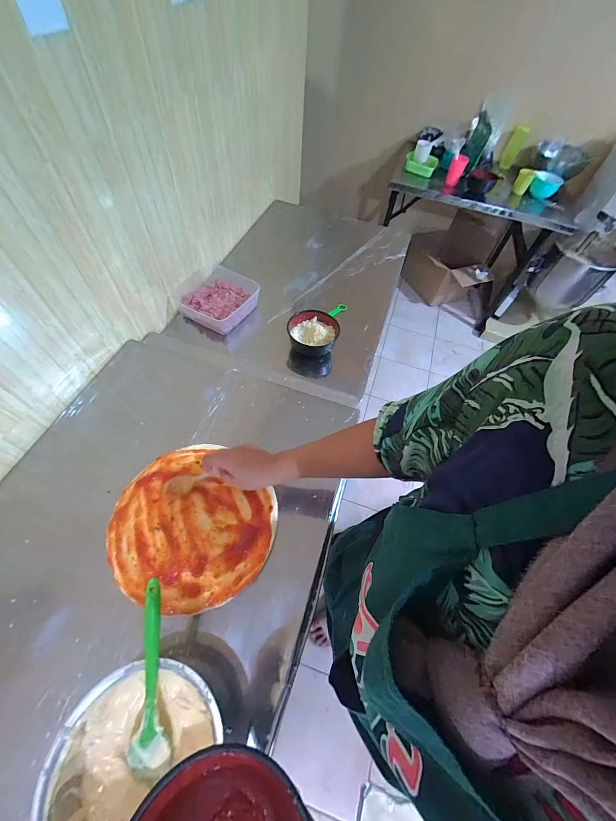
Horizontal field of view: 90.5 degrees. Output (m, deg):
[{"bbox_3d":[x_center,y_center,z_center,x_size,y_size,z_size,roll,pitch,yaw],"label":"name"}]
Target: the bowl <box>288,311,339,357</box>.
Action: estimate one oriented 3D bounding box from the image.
[{"bbox_3d":[0.010,-0.191,0.884,0.135,0.129,0.132,9,57,1],"label":"bowl"}]

